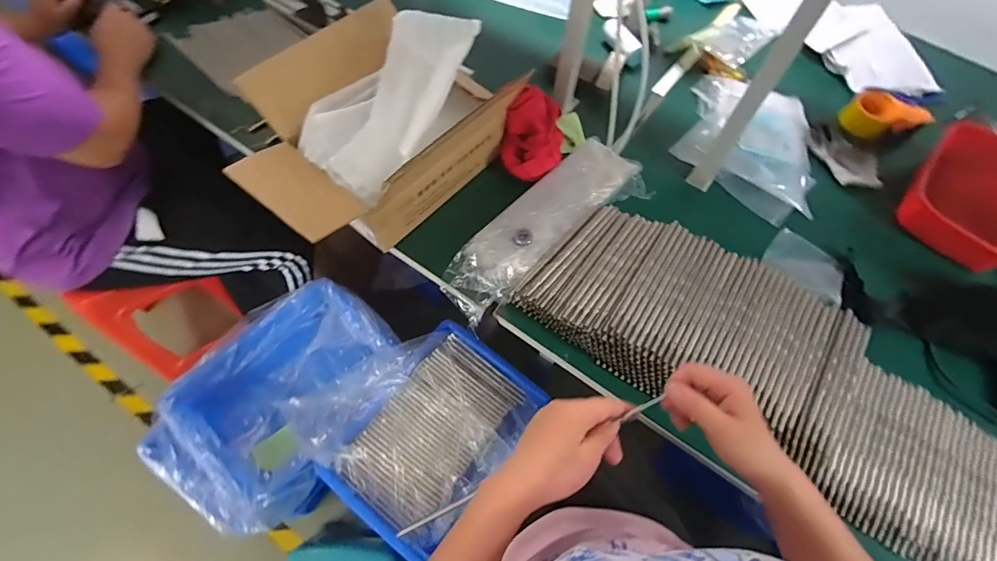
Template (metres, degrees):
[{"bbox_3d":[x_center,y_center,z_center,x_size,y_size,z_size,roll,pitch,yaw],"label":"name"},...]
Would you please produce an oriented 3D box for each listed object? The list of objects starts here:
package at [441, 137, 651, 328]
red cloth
[{"bbox_3d":[0.079,-0.106,0.743,0.399,0.049,0.133,-37,71,-20],"label":"package"},{"bbox_3d":[0.063,-0.259,0.768,0.103,0.082,0.147,12,63,2],"label":"red cloth"}]

